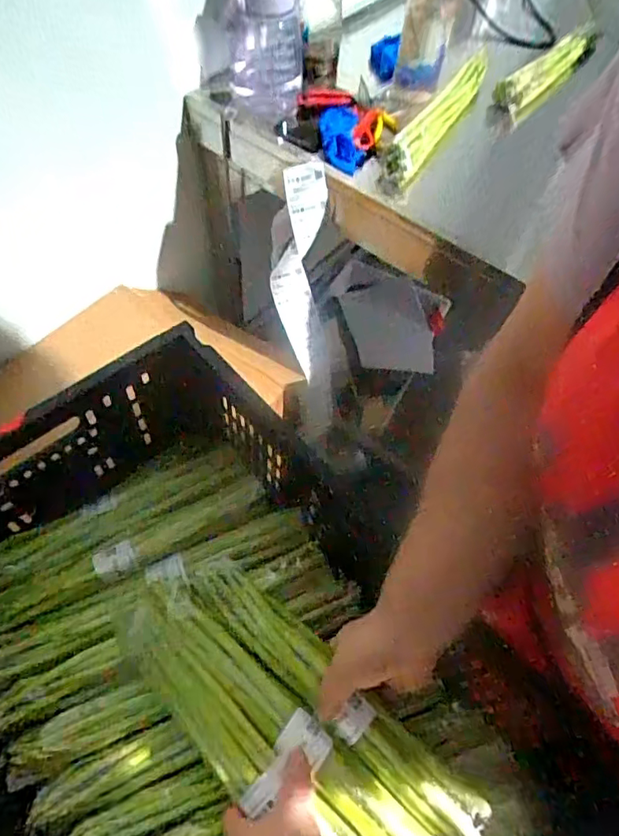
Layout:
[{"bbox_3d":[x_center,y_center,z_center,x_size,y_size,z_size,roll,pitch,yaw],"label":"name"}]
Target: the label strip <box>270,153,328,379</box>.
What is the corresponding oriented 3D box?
[{"bbox_3d":[-0.021,-0.216,0.841,0.070,0.329,0.032,3,32,-3],"label":"label strip"}]

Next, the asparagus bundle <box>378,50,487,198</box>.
[{"bbox_3d":[0.203,-0.472,0.844,0.054,0.059,0.358,29,61,13],"label":"asparagus bundle"}]

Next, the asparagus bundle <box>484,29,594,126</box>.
[{"bbox_3d":[0.430,-0.628,0.982,0.058,0.085,0.338,39,63,17],"label":"asparagus bundle"}]

